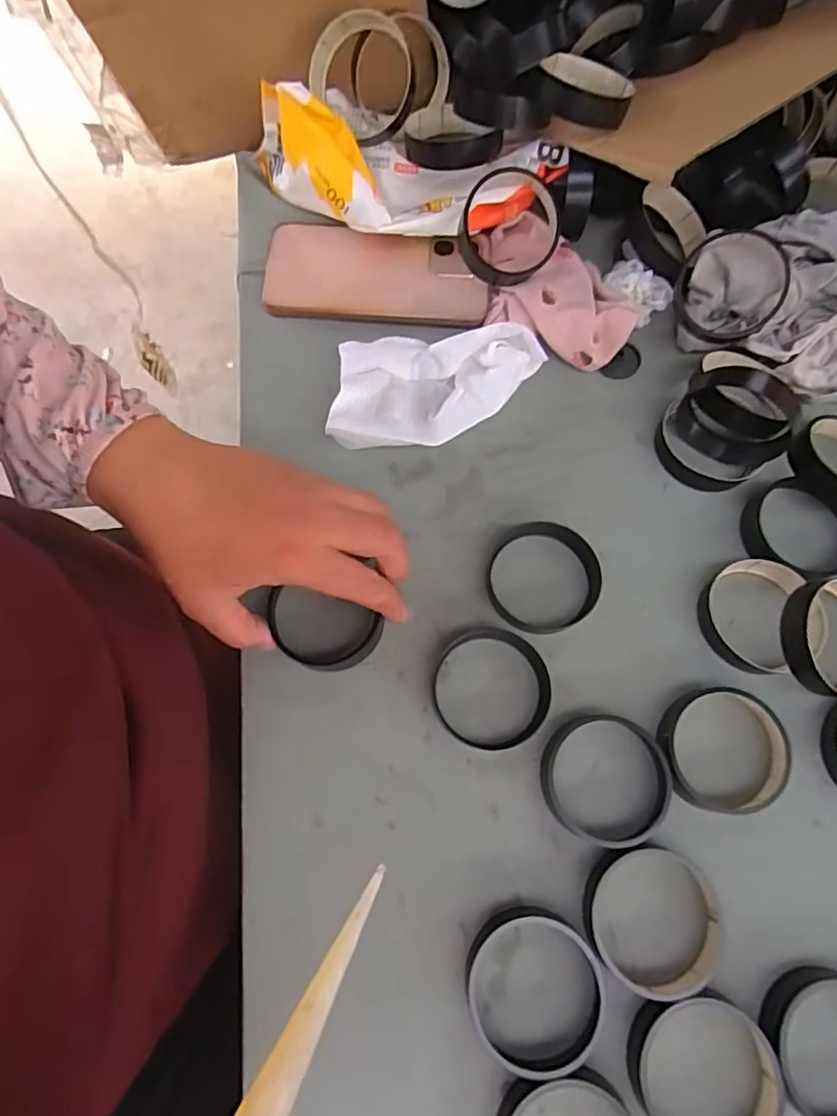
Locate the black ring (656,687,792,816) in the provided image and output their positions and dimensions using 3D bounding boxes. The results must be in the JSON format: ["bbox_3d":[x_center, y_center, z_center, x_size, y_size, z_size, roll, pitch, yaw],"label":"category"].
[{"bbox_3d":[0.176,0.110,0.333,0.071,0.015,0.069,0,72,-2],"label":"black ring"}]

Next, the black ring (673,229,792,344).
[{"bbox_3d":[0.212,-0.183,0.393,0.068,0.012,0.070,6,103,29],"label":"black ring"}]

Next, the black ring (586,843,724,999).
[{"bbox_3d":[0.125,0.191,0.305,0.070,0.014,0.068,0,72,-2],"label":"black ring"}]

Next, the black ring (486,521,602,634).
[{"bbox_3d":[0.081,0.012,0.367,0.072,0.011,0.070,0,72,-2],"label":"black ring"}]

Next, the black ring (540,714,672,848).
[{"bbox_3d":[0.108,0.126,0.328,0.072,0.013,0.070,0,72,-2],"label":"black ring"}]

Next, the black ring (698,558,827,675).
[{"bbox_3d":[0.214,0.037,0.357,0.070,0.018,0.067,0,72,-2],"label":"black ring"}]

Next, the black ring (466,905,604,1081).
[{"bbox_3d":[0.060,0.219,0.295,0.069,0.017,0.067,0,72,-2],"label":"black ring"}]

